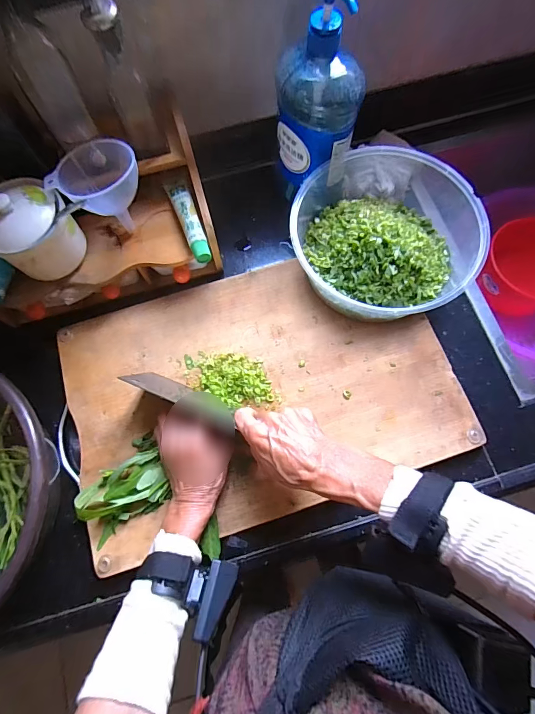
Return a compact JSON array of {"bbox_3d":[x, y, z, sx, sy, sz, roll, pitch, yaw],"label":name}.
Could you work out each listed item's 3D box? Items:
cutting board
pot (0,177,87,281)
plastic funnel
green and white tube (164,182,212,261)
[{"bbox_3d":[-0.009,0.035,0.490,0.490,0.014,0.320,-18,74,-4],"label":"cutting board"},{"bbox_3d":[-0.280,-0.151,0.441,0.091,0.088,0.093,0,74,1],"label":"pot"},{"bbox_3d":[-0.191,-0.206,0.447,0.085,0.085,0.083,0,74,1],"label":"plastic funnel"},{"bbox_3d":[-0.103,-0.183,0.487,0.027,0.021,0.138,-23,75,-5],"label":"green and white tube"}]

